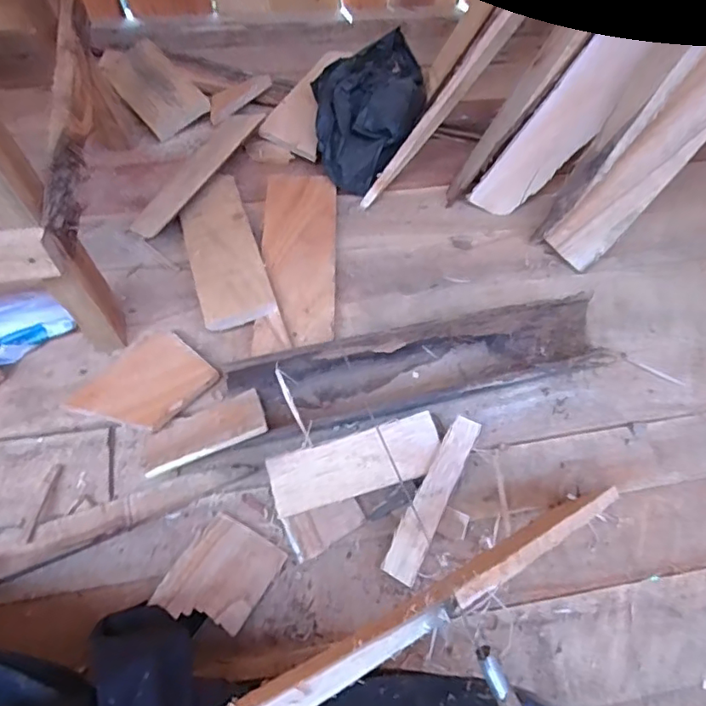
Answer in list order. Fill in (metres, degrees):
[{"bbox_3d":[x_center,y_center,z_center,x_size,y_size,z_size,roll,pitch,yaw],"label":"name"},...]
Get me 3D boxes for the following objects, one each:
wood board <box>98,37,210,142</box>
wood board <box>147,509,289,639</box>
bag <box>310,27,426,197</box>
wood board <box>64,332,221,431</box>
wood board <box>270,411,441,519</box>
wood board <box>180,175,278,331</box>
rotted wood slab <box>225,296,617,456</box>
[{"bbox_3d":[-0.300,-0.399,0.848,0.094,0.017,0.174,-38,77,-13],"label":"wood board"},{"bbox_3d":[-0.121,0.207,0.529,0.081,0.007,0.099,29,50,11],"label":"wood board"},{"bbox_3d":[0.020,-0.351,0.818,0.151,0.084,0.260,15,61,5],"label":"bag"},{"bbox_3d":[-0.228,0.035,0.631,0.109,0.025,0.130,34,63,16],"label":"wood board"},{"bbox_3d":[0.005,0.112,0.580,0.175,0.012,0.059,-15,83,-13],"label":"wood board"},{"bbox_3d":[-0.165,-0.134,0.720,0.085,0.014,0.231,-15,61,-12],"label":"wood board"},{"bbox_3d":[0.083,0.018,0.640,0.412,0.055,0.097,-14,61,-11],"label":"rotted wood slab"}]

